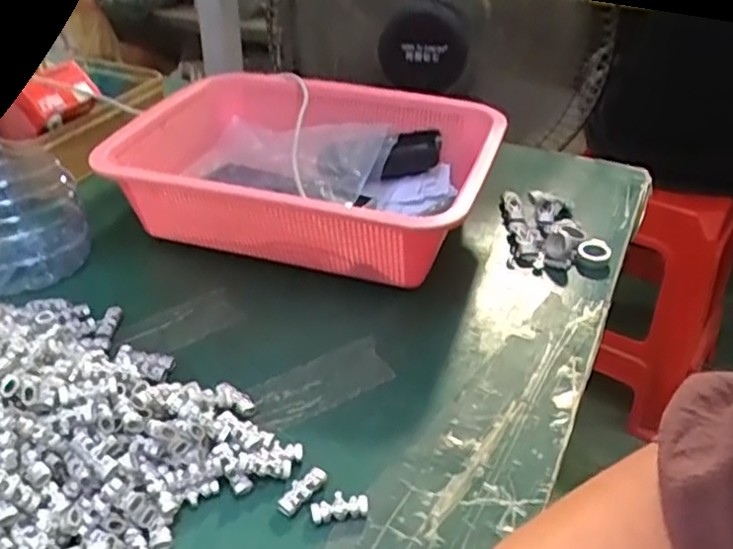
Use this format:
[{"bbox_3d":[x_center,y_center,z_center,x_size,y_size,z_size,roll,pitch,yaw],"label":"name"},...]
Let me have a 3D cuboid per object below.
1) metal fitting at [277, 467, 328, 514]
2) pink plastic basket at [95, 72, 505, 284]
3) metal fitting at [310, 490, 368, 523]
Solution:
[{"bbox_3d":[-0.035,0.116,0.368,0.011,0.007,0.029,28,44,34],"label":"metal fitting"},{"bbox_3d":[-0.046,-0.084,0.582,0.296,0.096,0.208,13,37,18],"label":"pink plastic basket"},{"bbox_3d":[-0.014,0.123,0.361,0.029,0.007,0.014,-8,36,-11],"label":"metal fitting"}]

